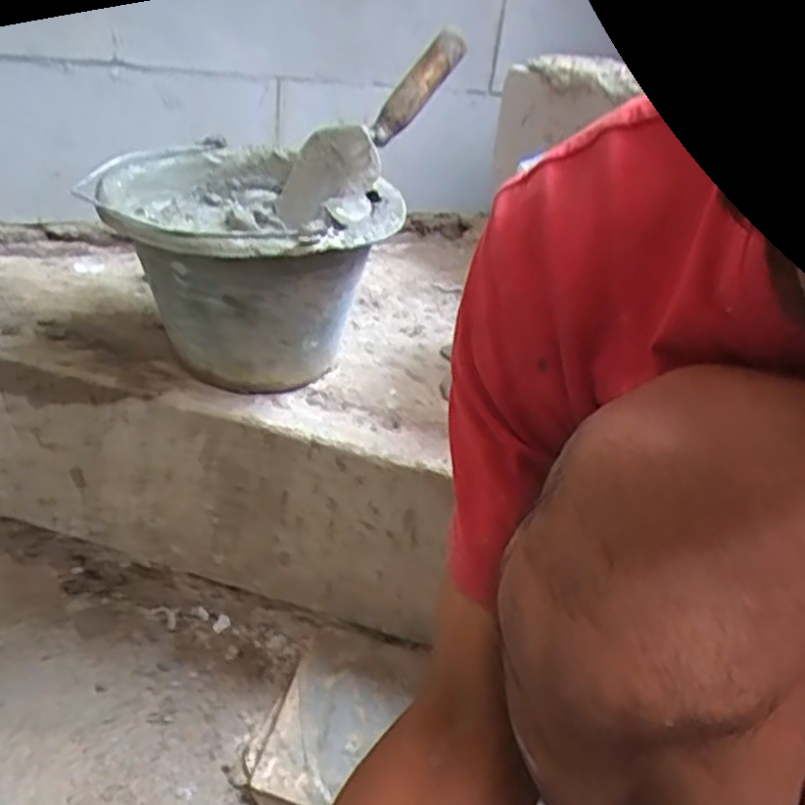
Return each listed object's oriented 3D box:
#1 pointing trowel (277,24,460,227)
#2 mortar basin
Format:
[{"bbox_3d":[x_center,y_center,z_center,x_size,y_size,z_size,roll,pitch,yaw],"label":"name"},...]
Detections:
[{"bbox_3d":[-0.025,-0.264,0.699,0.251,0.038,0.084,-47,50,-13],"label":"pointing trowel"},{"bbox_3d":[-0.137,-0.115,0.660,0.239,0.176,0.239,6,27,-3],"label":"mortar basin"}]

